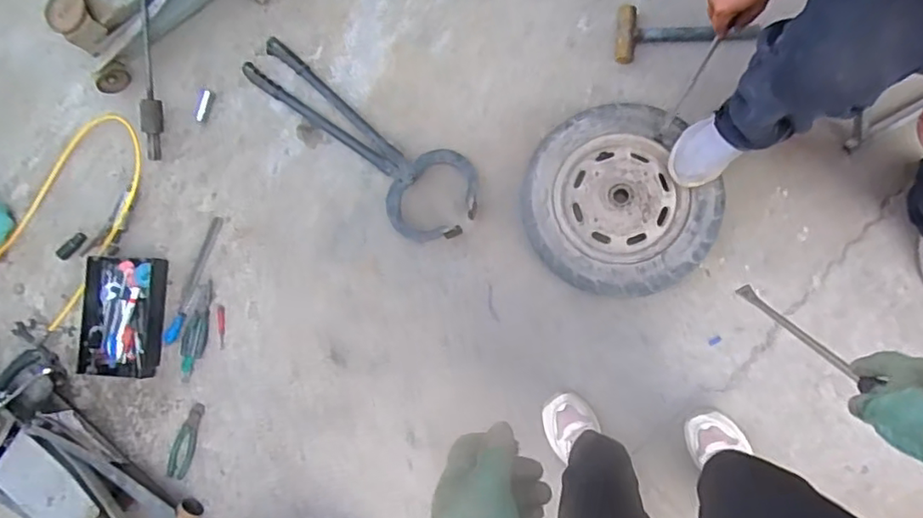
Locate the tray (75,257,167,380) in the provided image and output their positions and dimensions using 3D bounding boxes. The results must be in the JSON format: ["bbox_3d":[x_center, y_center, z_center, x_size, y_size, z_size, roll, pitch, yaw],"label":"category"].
[{"bbox_3d":[-0.828,0.141,1.475,0.195,0.057,0.291,3,88,9],"label":"tray"}]

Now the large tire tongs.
[{"bbox_3d":[-0.221,-0.297,1.391,0.634,0.047,0.208,44,94,8],"label":"large tire tongs"}]

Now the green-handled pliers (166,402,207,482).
[{"bbox_3d":[-0.656,0.433,1.429,0.052,0.019,0.179,17,90,9],"label":"green-handled pliers"}]

